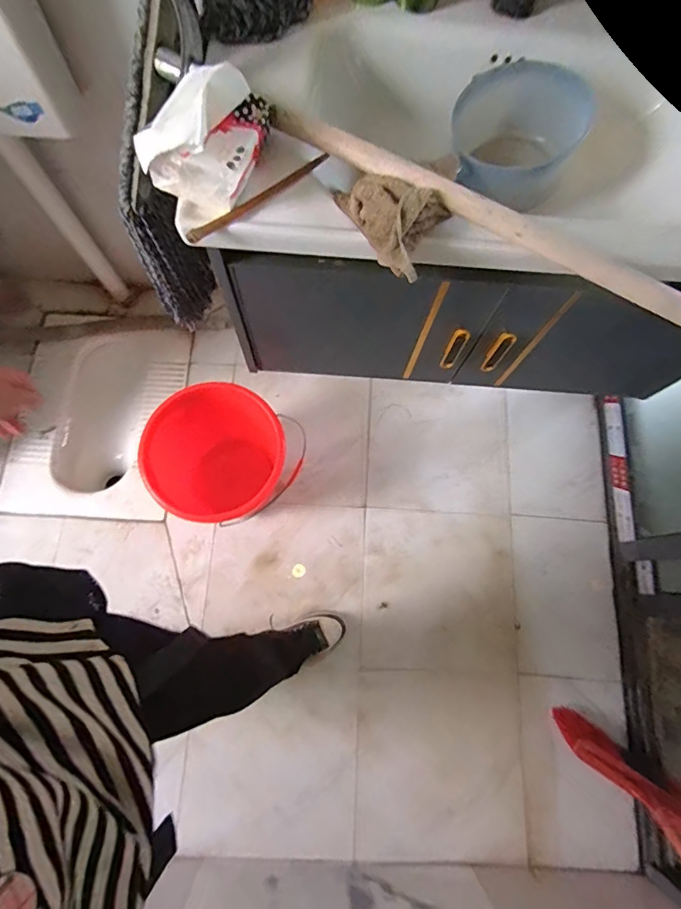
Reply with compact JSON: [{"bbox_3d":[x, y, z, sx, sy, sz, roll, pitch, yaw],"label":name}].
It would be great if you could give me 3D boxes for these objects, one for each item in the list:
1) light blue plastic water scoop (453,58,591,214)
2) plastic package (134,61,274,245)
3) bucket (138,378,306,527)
[{"bbox_3d":[0.233,-0.429,0.625,0.170,0.100,0.211,24,75,2],"label":"light blue plastic water scoop"},{"bbox_3d":[-0.140,-0.329,0.469,0.110,0.082,0.159,36,76,5],"label":"plastic package"},{"bbox_3d":[-0.284,0.033,1.128,0.299,0.339,0.301,1,76,-4],"label":"bucket"}]

